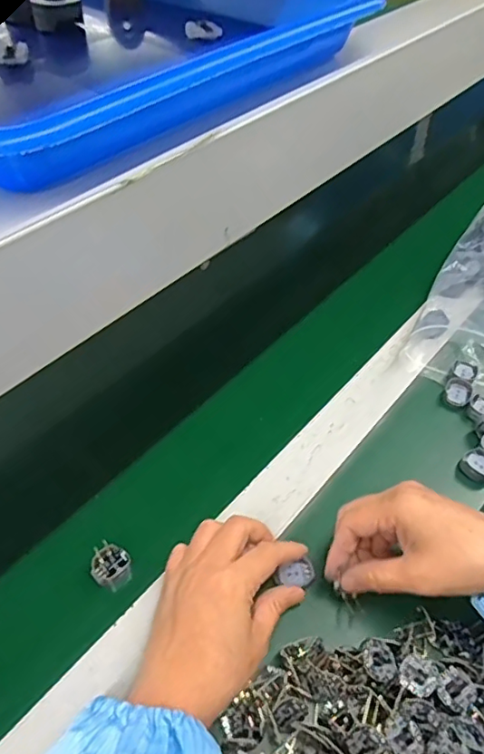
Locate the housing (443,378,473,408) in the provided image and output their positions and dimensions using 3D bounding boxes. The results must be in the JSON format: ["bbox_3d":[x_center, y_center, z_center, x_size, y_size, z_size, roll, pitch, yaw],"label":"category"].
[{"bbox_3d":[0.212,0.015,0.531,0.025,0.010,0.030,26,52,19],"label":"housing"}]

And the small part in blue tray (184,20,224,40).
[{"bbox_3d":[-0.021,-0.194,0.302,0.020,0.007,0.009,-3,49,-6],"label":"small part in blue tray"}]

